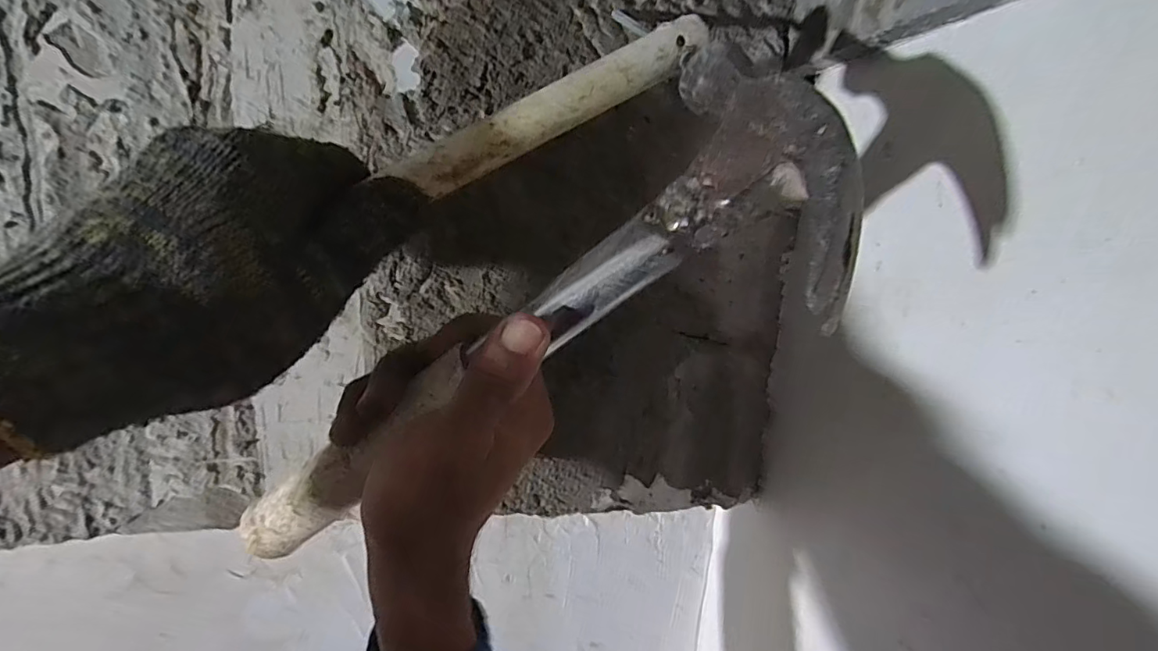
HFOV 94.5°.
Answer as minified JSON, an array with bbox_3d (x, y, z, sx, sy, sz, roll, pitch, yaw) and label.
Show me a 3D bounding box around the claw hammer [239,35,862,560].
[{"bbox_3d":[-0.025,0.031,0.210,0.022,0.314,0.125,36,13,-43],"label":"claw hammer"}]

